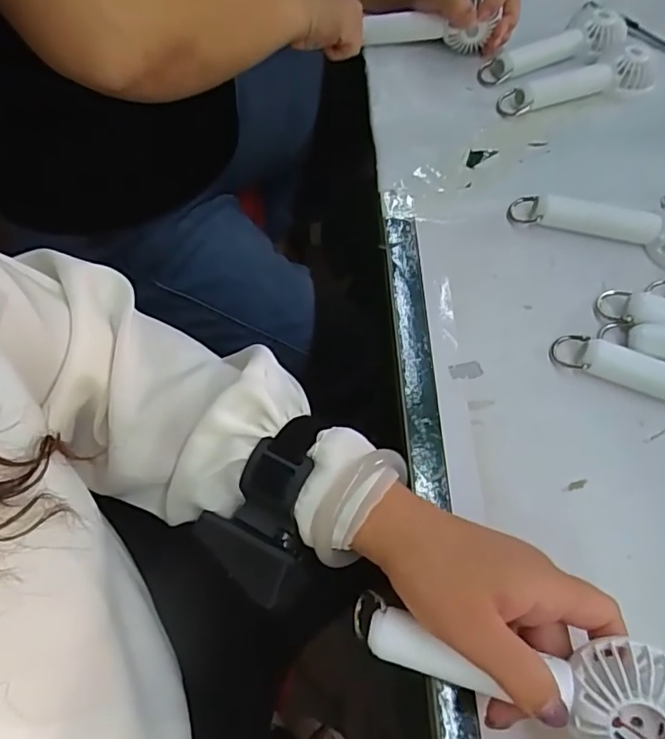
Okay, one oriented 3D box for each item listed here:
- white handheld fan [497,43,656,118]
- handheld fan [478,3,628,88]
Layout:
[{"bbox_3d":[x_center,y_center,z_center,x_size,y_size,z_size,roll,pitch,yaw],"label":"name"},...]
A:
[{"bbox_3d":[0.238,-0.271,0.515,0.162,0.027,0.047,-19,65,-11],"label":"white handheld fan"},{"bbox_3d":[0.224,-0.313,0.536,0.165,0.031,0.052,-24,66,-14],"label":"handheld fan"}]

